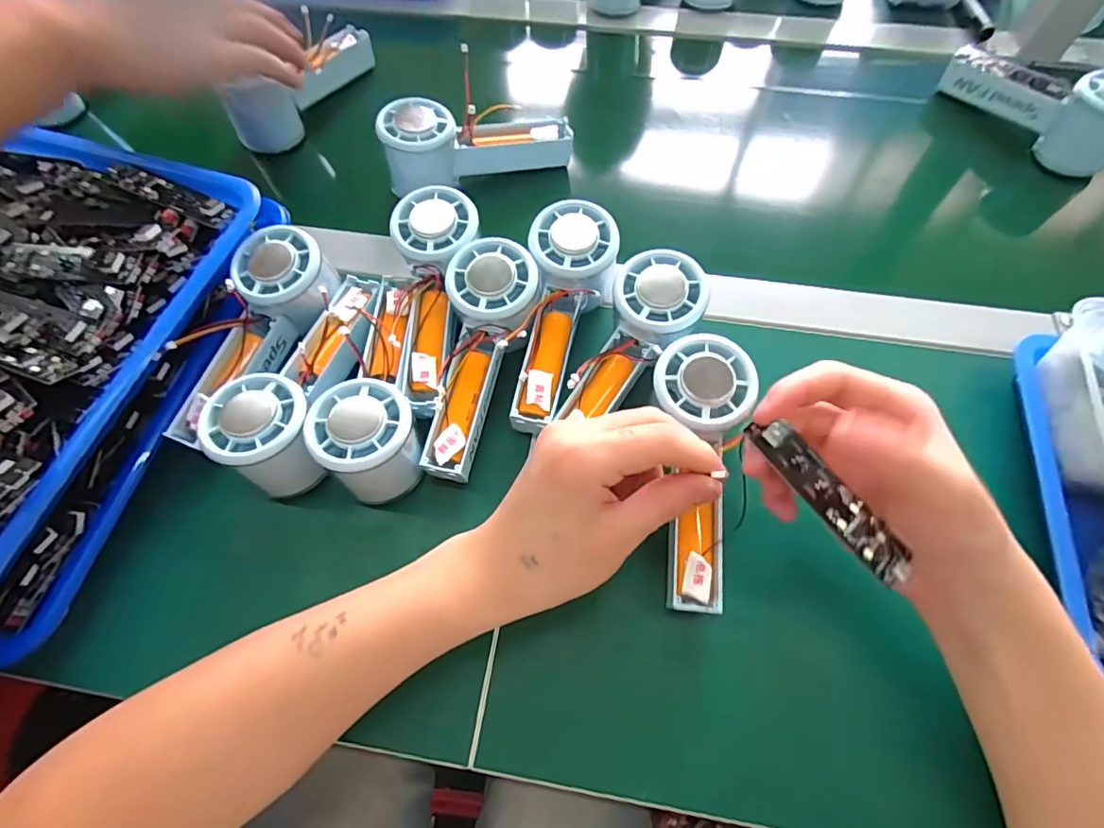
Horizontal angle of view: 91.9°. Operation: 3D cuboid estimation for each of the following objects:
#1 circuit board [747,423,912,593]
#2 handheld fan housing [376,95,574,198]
[{"bbox_3d":[0.125,0.037,0.242,0.019,0.008,0.088,-37,79,-16],"label":"circuit board"},{"bbox_3d":[-0.061,-0.226,0.432,0.149,0.055,0.050,-20,65,-8],"label":"handheld fan housing"}]

